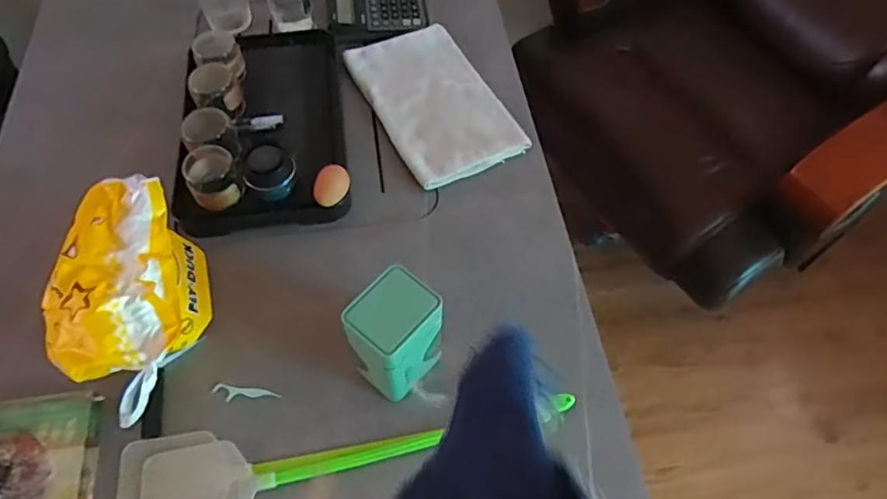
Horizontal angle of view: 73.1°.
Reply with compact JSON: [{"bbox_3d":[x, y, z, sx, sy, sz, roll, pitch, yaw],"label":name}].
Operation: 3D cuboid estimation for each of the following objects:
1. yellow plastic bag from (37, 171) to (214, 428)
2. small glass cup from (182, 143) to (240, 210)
[{"bbox_3d":[-0.358,0.055,0.683,0.140,0.131,0.235,1,59,-1],"label":"yellow plastic bag"},{"bbox_3d":[-0.316,-0.101,0.810,0.064,0.064,0.073,-22,62,-14],"label":"small glass cup"}]

